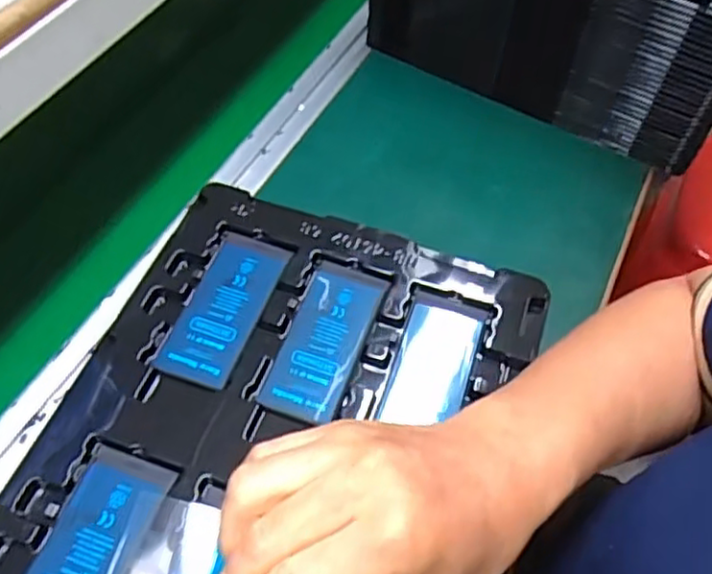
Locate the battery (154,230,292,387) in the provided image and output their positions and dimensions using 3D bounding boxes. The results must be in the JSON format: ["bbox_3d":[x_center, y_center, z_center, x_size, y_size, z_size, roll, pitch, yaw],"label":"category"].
[{"bbox_3d":[-0.077,0.010,0.395,0.046,0.007,0.098,17,55,11],"label":"battery"}]

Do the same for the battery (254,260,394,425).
[{"bbox_3d":[-0.017,0.028,0.383,0.045,0.006,0.097,16,55,10],"label":"battery"}]

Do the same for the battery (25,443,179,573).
[{"bbox_3d":[-0.125,0.124,0.312,0.043,0.007,0.100,17,55,11],"label":"battery"}]

